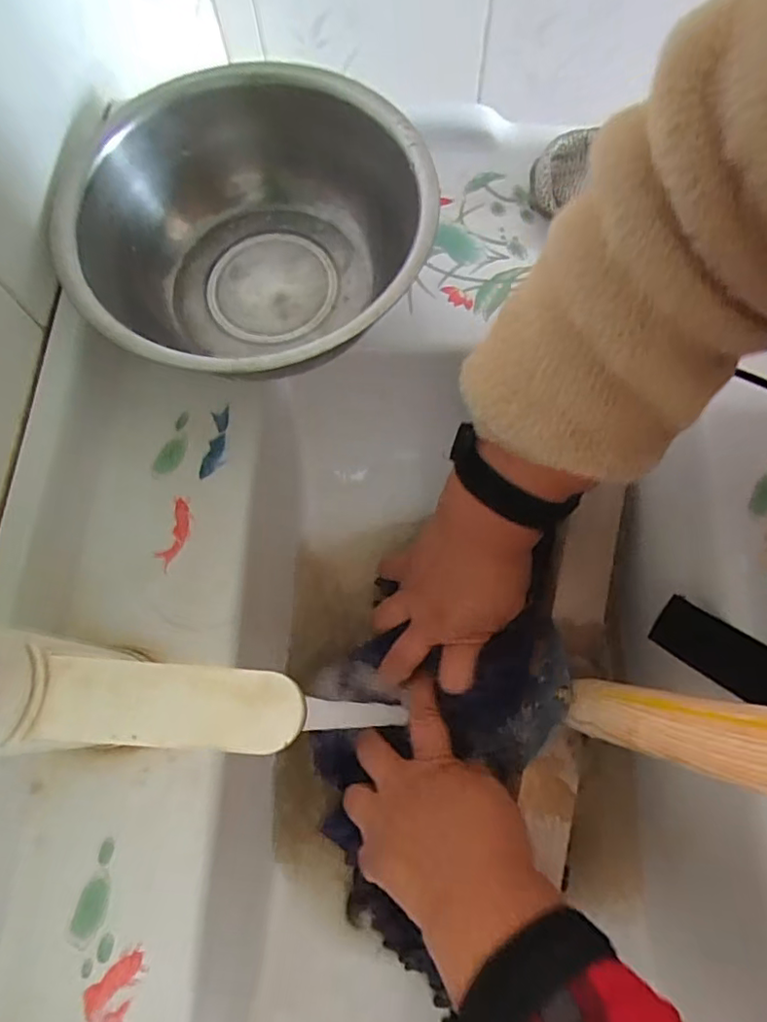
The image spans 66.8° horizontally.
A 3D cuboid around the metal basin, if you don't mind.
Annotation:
[{"bbox_3d":[-0.079,-0.163,0.362,0.206,0.090,0.192,0,71,0],"label":"metal basin"}]

